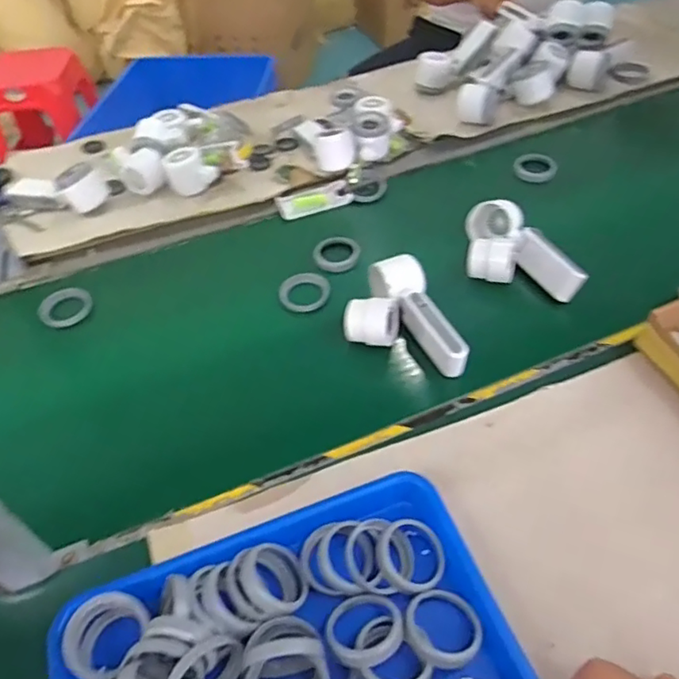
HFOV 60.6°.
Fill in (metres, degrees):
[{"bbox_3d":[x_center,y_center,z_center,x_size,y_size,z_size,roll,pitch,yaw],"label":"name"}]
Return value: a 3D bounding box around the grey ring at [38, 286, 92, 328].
[{"bbox_3d":[-0.343,-0.041,0.730,0.058,0.017,0.056,-2,49,3],"label":"grey ring"}]

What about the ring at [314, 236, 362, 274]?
[{"bbox_3d":[-0.003,-0.117,0.782,0.059,0.012,0.067,11,51,14],"label":"ring"}]

